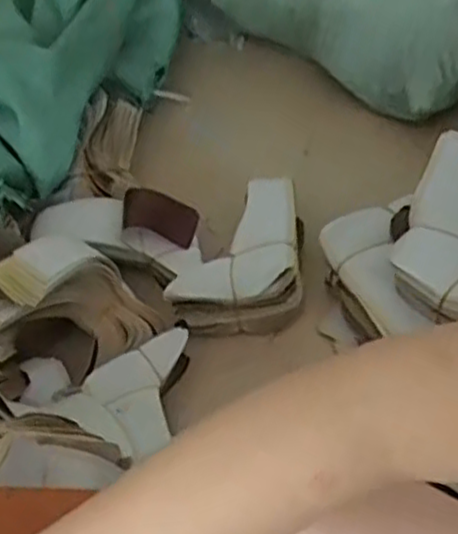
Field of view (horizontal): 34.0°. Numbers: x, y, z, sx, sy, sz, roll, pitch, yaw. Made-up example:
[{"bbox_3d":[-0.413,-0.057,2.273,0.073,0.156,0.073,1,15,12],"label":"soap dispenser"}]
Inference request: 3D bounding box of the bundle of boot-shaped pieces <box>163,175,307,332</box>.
[{"bbox_3d":[0.023,-0.022,1.159,0.185,0.096,0.255,3,48,13],"label":"bundle of boot-shaped pieces"}]

